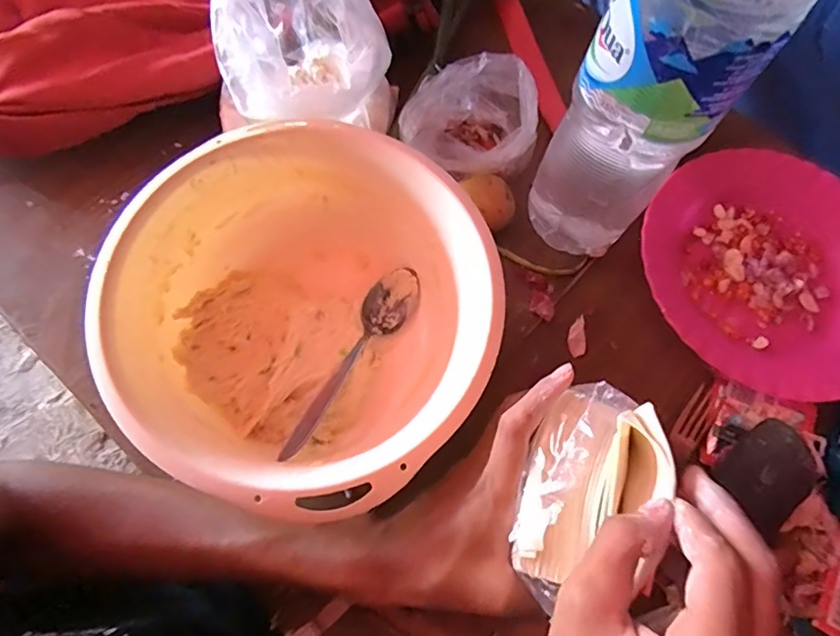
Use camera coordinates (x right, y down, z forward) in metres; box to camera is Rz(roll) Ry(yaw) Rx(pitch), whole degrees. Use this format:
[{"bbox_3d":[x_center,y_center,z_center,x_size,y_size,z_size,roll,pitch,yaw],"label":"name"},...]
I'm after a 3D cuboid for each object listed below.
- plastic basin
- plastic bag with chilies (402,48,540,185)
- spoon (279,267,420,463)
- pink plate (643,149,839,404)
[{"bbox_3d":[-0.074,0.005,0.364,0.235,0.101,0.228,1,69,-2],"label":"plastic basin"},{"bbox_3d":[0.042,-0.153,0.425,0.105,0.078,0.097,18,69,4],"label":"plastic bag with chilies"},{"bbox_3d":[-0.050,0.028,0.384,0.034,0.021,0.170,28,56,8],"label":"spoon"},{"bbox_3d":[0.292,-0.040,0.434,0.214,0.021,0.210,1,69,-2],"label":"pink plate"}]

